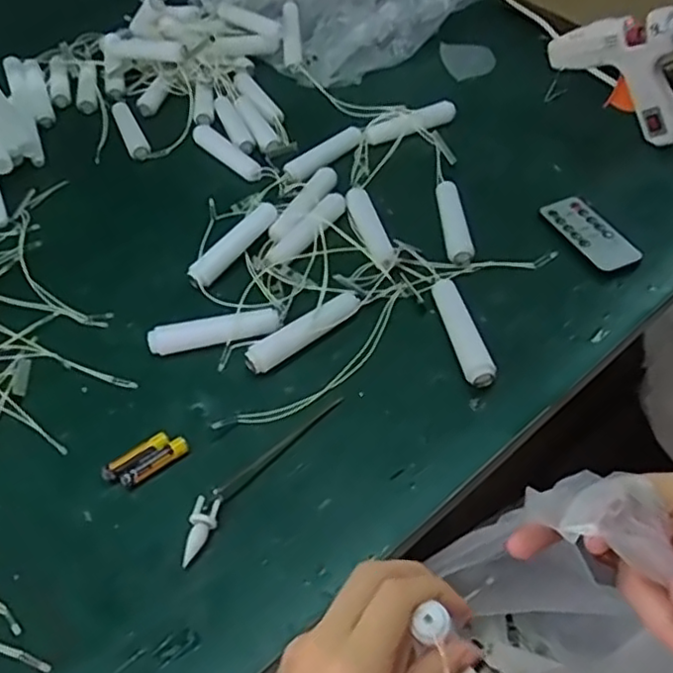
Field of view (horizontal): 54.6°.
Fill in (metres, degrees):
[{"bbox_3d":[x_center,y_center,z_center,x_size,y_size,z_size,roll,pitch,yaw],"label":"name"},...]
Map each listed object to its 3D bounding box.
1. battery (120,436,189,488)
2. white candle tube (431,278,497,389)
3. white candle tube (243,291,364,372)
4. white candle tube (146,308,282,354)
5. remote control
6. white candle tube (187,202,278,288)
[{"bbox_3d":[-0.108,0.076,0.391,0.042,0.008,0.009,-34,56,-23],"label":"battery"},{"bbox_3d":[0.084,-0.006,0.441,0.018,0.014,0.094,-11,50,-6],"label":"white candle tube"},{"bbox_3d":[-0.020,-0.004,0.449,0.092,0.018,0.018,-31,55,-21],"label":"white candle tube"},{"bbox_3d":[-0.084,-0.003,0.452,0.089,0.016,0.019,-8,50,-4],"label":"white candle tube"},{"bbox_3d":[0.197,-0.079,0.507,0.039,0.007,0.080,-20,52,-13],"label":"remote control"},{"bbox_3d":[-0.080,-0.071,0.507,0.019,0.014,0.092,28,57,24],"label":"white candle tube"}]

